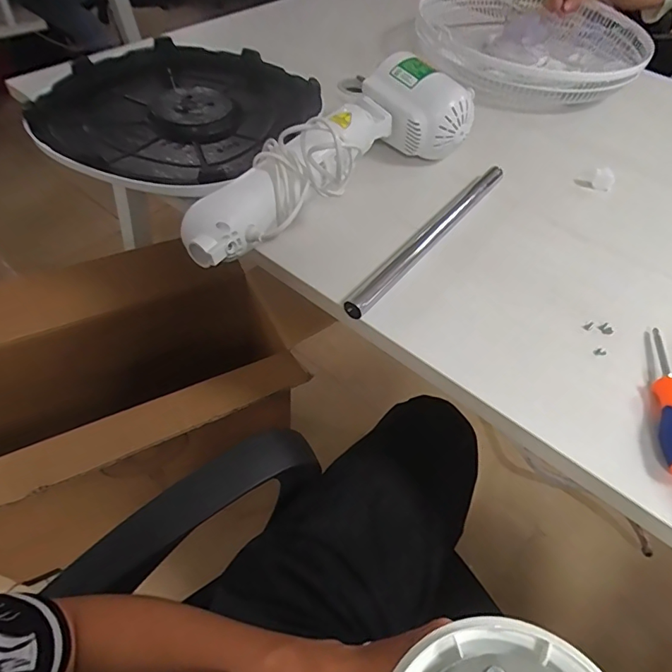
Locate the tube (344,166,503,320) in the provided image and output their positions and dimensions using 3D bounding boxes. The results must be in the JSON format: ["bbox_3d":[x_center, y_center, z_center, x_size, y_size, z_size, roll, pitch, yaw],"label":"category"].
[{"bbox_3d":[0.131,-0.137,0.589,0.025,0.016,0.363,33,56,19],"label":"tube"}]

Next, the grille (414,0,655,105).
[{"bbox_3d":[0.379,-0.621,0.959,0.407,0.097,0.407,3,52,-4],"label":"grille"}]

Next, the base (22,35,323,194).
[{"bbox_3d":[-0.233,-0.334,0.687,0.306,0.062,0.401,21,53,11],"label":"base"}]

